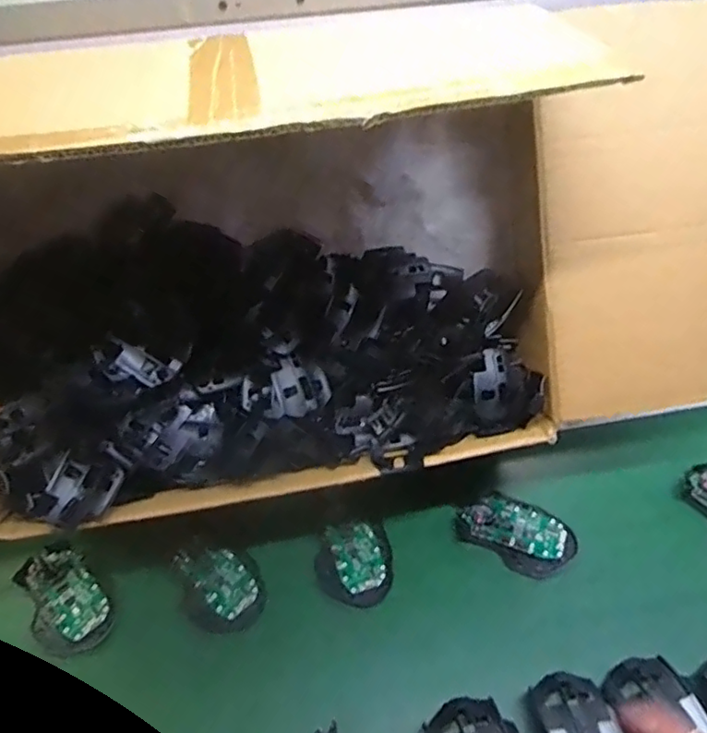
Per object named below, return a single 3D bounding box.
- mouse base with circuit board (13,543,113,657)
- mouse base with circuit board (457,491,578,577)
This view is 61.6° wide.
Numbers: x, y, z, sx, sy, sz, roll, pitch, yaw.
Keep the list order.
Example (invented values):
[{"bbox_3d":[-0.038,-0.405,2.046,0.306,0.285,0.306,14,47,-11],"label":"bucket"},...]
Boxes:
[{"bbox_3d":[-0.274,0.217,0.556,0.062,0.019,0.116,-34,55,-24],"label":"mouse base with circuit board"},{"bbox_3d":[0.164,0.163,0.595,0.109,0.015,0.072,26,54,24],"label":"mouse base with circuit board"}]

